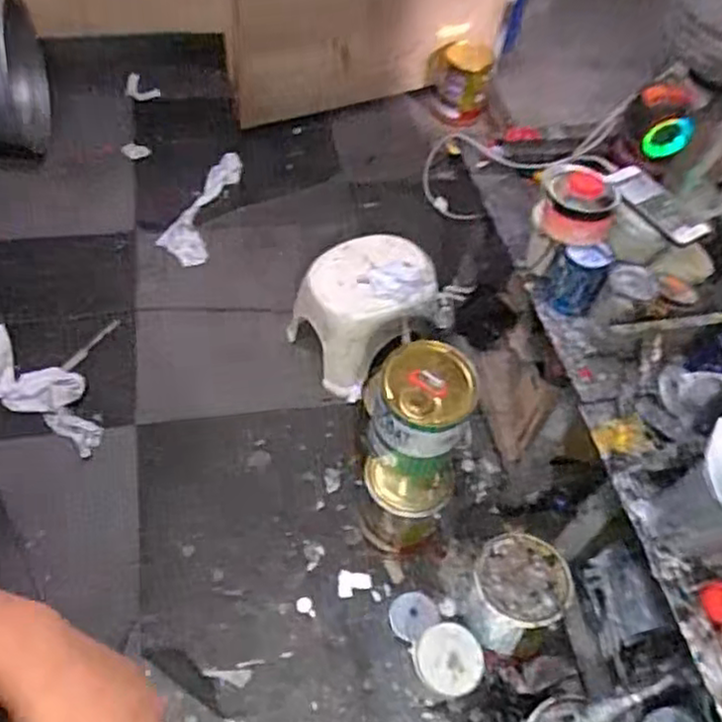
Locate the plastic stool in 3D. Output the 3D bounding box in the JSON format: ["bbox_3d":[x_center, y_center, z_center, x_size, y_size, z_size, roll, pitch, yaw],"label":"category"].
[{"bbox_3d":[0.016,-0.117,1.631,0.309,0.204,0.269,-35,66,-28],"label":"plastic stool"}]

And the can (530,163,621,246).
[{"bbox_3d":[0.316,-0.228,1.030,0.113,0.084,0.089,23,54,9],"label":"can"}]

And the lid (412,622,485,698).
[{"bbox_3d":[0.148,0.507,1.193,0.116,0.020,0.113,0,68,0],"label":"lid"}]

